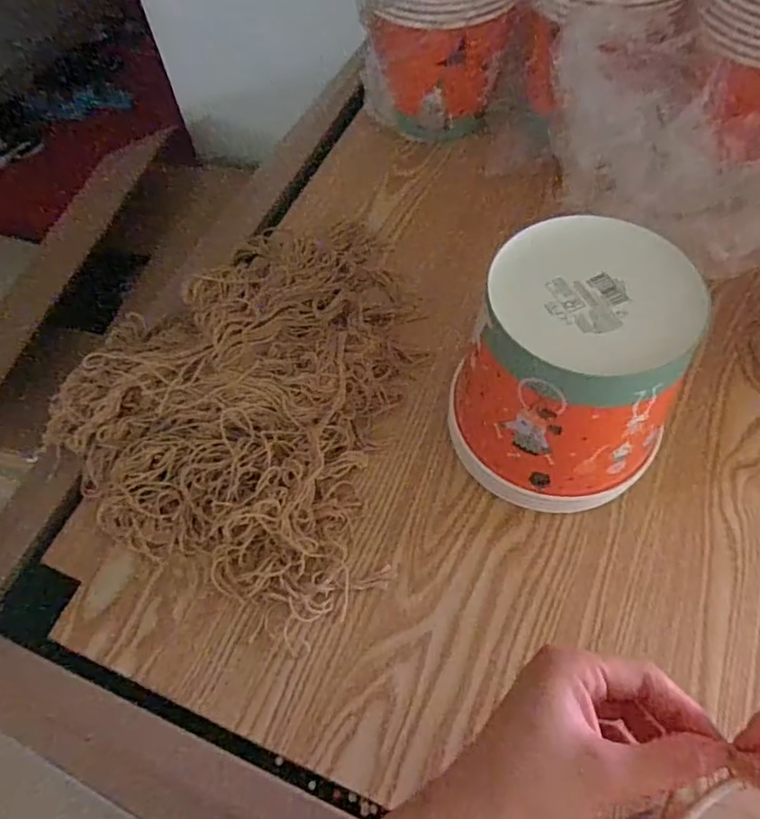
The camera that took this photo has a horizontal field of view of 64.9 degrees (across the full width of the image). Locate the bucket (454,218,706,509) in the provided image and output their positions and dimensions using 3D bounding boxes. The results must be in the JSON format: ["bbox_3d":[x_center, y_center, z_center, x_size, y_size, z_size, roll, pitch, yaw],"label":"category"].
[{"bbox_3d":[0.134,-0.024,0.421,0.130,0.156,0.137,-2,59,3],"label":"bucket"}]

